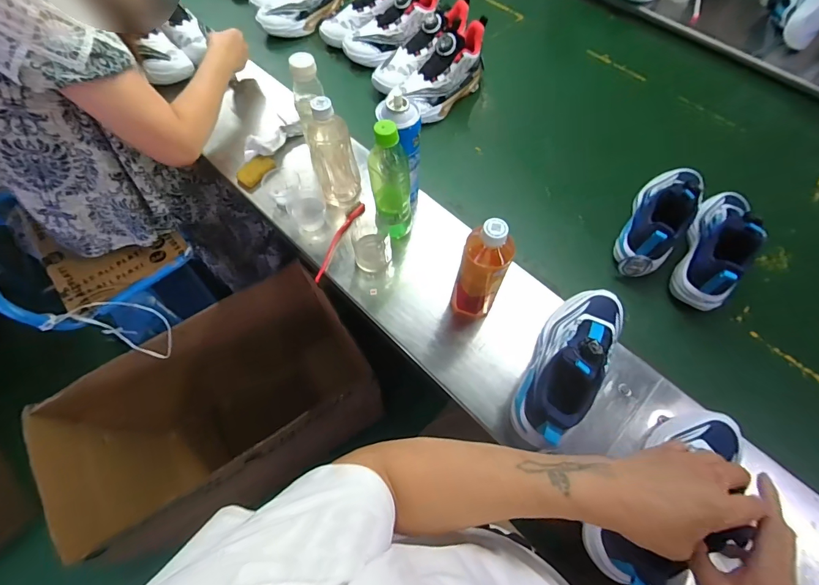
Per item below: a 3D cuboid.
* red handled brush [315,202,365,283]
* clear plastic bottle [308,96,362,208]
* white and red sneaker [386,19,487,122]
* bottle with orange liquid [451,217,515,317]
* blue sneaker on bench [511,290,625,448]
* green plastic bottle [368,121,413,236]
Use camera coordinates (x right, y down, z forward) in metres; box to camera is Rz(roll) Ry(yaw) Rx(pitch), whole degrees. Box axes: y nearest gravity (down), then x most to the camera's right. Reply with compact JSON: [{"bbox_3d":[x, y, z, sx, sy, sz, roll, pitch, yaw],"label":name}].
[{"bbox_3d":[-0.121,-0.089,0.659,0.023,0.017,0.168,21,66,11],"label":"red handled brush"},{"bbox_3d":[-0.121,-0.216,0.633,0.069,0.183,0.059,-16,65,-7],"label":"clear plastic bottle"},{"bbox_3d":[0.070,-0.457,0.805,0.211,0.119,0.095,-40,70,-17],"label":"white and red sneaker"},{"bbox_3d":[0.100,-0.028,0.530,0.064,0.180,0.059,0,64,1],"label":"bottle with orange liquid"},{"bbox_3d":[0.209,0.080,0.508,0.077,0.104,0.232,33,69,15],"label":"blue sneaker on bench"},{"bbox_3d":[-0.027,-0.152,0.578,0.058,0.202,0.048,-7,64,-3],"label":"green plastic bottle"}]

